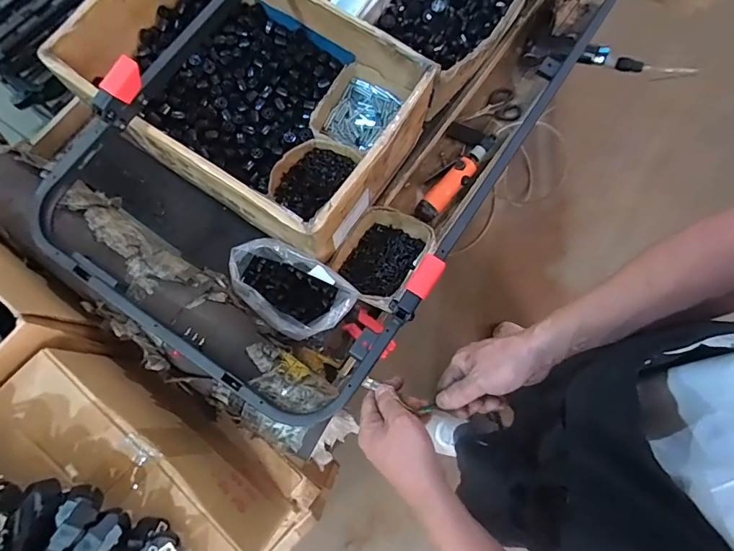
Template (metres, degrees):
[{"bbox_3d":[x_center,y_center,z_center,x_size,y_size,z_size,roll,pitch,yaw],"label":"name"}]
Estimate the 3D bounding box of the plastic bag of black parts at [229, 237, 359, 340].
[{"bbox_3d":[-0.121,0.024,0.739,0.188,0.099,0.121,32,78,7],"label":"plastic bag of black parts"}]

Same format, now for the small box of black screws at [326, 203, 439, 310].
[{"bbox_3d":[0.024,-0.033,0.788,0.134,0.072,0.159,32,78,7],"label":"small box of black screws"}]

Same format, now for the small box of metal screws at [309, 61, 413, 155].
[{"bbox_3d":[-0.015,-0.283,0.827,0.127,0.067,0.151,29,78,6],"label":"small box of metal screws"}]

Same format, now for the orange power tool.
[{"bbox_3d":[0.166,-0.182,0.877,0.046,0.047,0.212,41,79,9],"label":"orange power tool"}]

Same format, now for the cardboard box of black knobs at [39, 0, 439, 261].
[{"bbox_3d":[-0.197,-0.308,0.782,0.534,0.151,0.355,32,78,7],"label":"cardboard box of black knobs"}]

